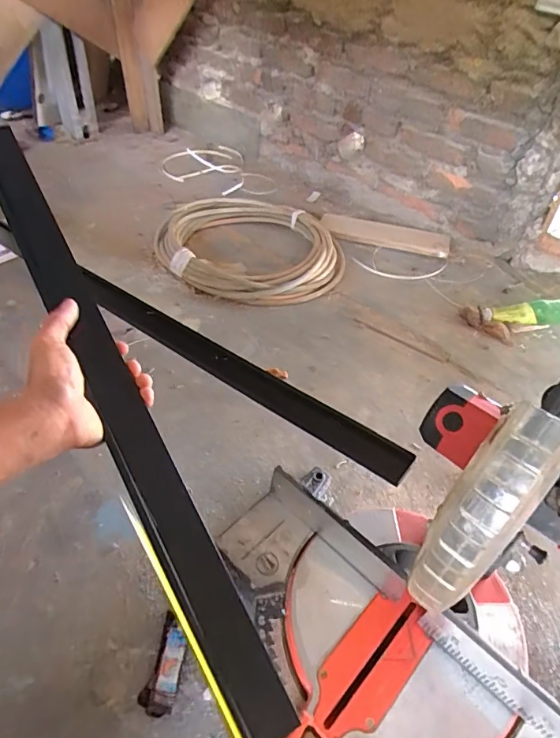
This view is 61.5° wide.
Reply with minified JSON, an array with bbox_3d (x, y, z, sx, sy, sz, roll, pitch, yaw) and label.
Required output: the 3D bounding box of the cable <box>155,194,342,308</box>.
[{"bbox_3d":[-0.084,-0.318,1.203,0.416,0.068,0.473,-17,48,-20],"label":"cable"}]

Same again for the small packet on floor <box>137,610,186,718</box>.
[{"bbox_3d":[-0.132,0.344,0.551,0.036,0.015,0.102,9,45,5],"label":"small packet on floor"}]

